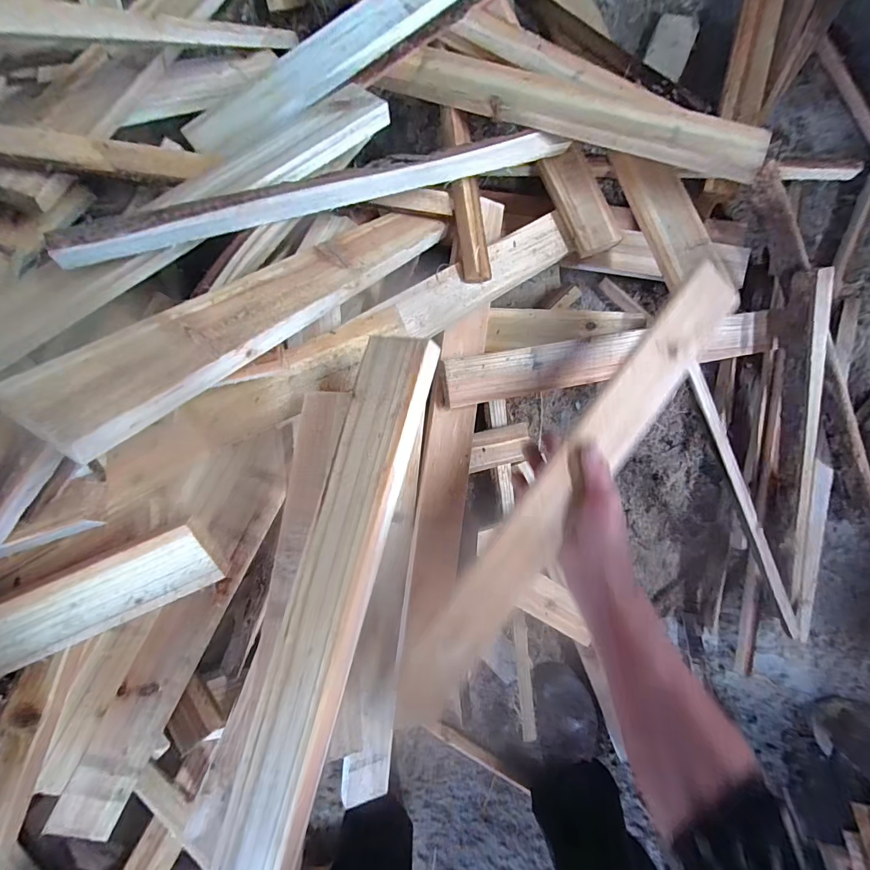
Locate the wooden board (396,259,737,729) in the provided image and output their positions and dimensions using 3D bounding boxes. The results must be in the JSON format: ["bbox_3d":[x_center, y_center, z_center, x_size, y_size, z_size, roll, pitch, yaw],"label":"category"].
[{"bbox_3d":[0.120,0.042,0.356,0.049,0.011,0.475,39,85,1],"label":"wooden board"}]

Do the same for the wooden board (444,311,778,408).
[{"bbox_3d":[0.210,-0.091,0.466,0.418,0.015,0.052,-11,95,-10],"label":"wooden board"}]

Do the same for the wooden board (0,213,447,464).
[{"bbox_3d":[-0.099,-0.115,0.307,0.053,0.374,0.016,35,137,1],"label":"wooden board"}]

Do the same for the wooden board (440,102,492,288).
[{"bbox_3d":[0.033,-0.265,0.441,0.031,0.020,0.211,-8,80,6],"label":"wooden board"}]

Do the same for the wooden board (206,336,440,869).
[{"bbox_3d":[-0.078,0.142,0.252,0.058,0.024,0.425,14,84,4],"label":"wooden board"}]

